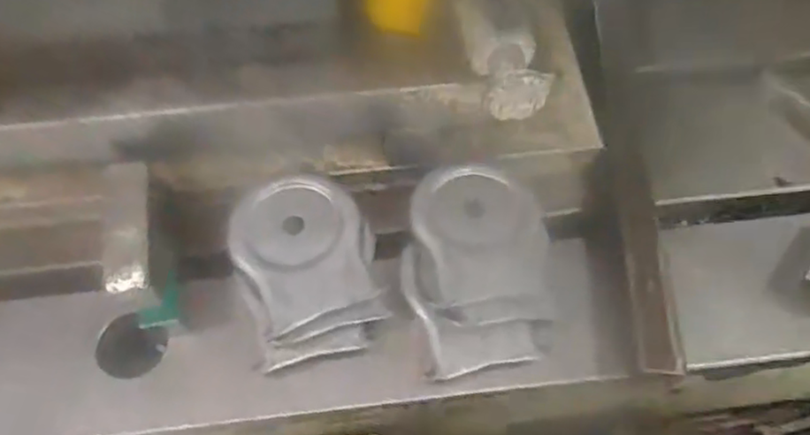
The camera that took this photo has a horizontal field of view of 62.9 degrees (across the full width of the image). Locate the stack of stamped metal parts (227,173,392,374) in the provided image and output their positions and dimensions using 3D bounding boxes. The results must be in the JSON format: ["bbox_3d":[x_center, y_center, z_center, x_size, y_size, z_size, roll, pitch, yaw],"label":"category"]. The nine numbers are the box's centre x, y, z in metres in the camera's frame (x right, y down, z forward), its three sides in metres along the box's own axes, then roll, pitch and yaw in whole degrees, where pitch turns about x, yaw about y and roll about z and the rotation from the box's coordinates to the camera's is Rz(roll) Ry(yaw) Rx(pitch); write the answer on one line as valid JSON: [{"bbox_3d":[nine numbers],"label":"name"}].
[{"bbox_3d":[-0.076,0.034,0.508,0.112,0.050,0.142,-15,61,-8],"label":"stack of stamped metal parts"}]

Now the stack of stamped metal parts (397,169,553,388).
[{"bbox_3d":[0.056,0.037,0.512,0.117,0.057,0.155,-5,60,-2],"label":"stack of stamped metal parts"}]

